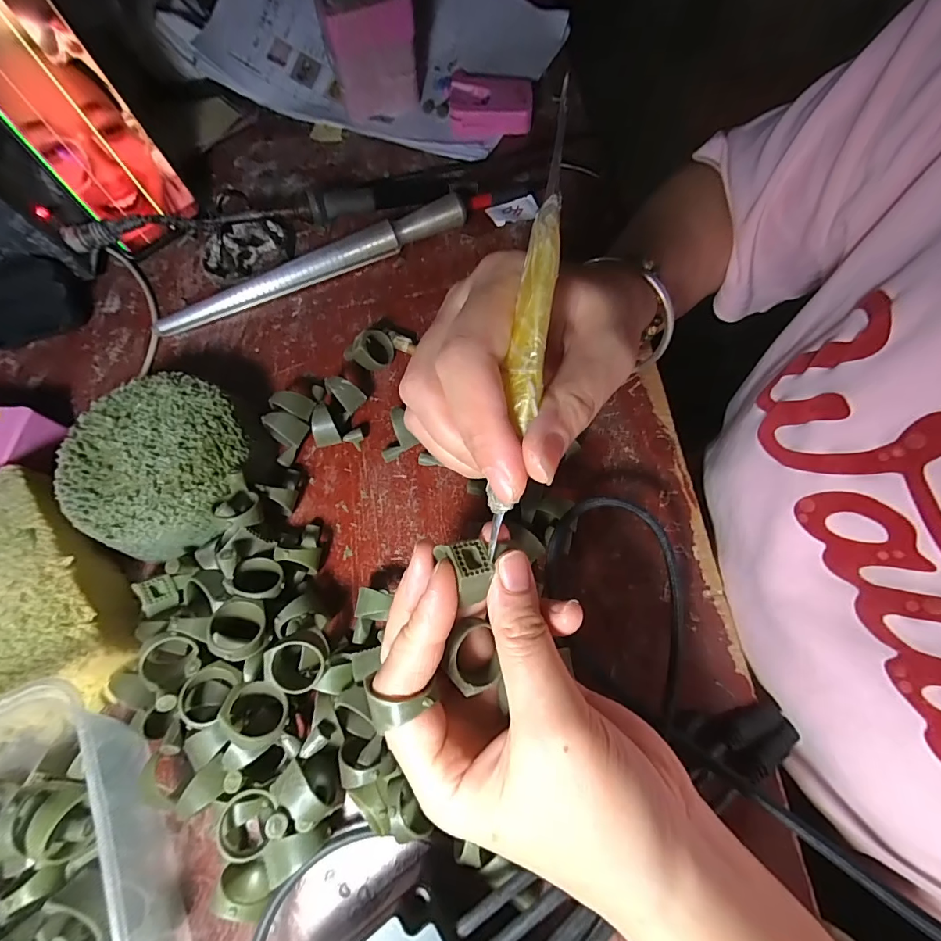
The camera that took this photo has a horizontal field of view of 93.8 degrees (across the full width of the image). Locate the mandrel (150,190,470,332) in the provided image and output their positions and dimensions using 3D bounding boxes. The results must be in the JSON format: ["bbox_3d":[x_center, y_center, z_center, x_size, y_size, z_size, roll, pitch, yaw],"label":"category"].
[{"bbox_3d":[-0.116,-0.151,0.328,0.237,0.025,0.019,-24,69,-7],"label":"mandrel"}]

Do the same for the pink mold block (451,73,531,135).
[{"bbox_3d":[0.018,-0.323,0.388,0.069,0.027,0.046,-3,68,2],"label":"pink mold block"}]

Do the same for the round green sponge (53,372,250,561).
[{"bbox_3d":[-0.177,-0.002,0.260,0.095,0.044,0.097,-1,68,3],"label":"round green sponge"}]

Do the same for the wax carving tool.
[{"bbox_3d":[0.018,-0.041,0.146,0.009,0.009,0.148,10,104,7],"label":"wax carving tool"}]

